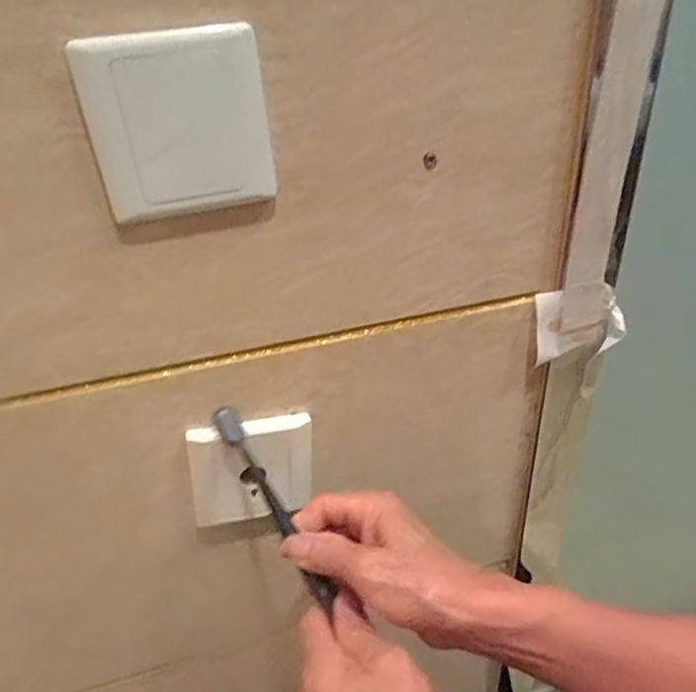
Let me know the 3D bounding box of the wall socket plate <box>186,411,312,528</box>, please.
[{"bbox_3d":[-0.064,0.086,0.411,0.084,0.081,0.016,-13,34,-15],"label":"wall socket plate"}]

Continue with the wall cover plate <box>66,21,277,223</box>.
[{"bbox_3d":[-0.079,-0.104,0.286,0.081,0.081,0.008,-12,34,-13],"label":"wall cover plate"}]

